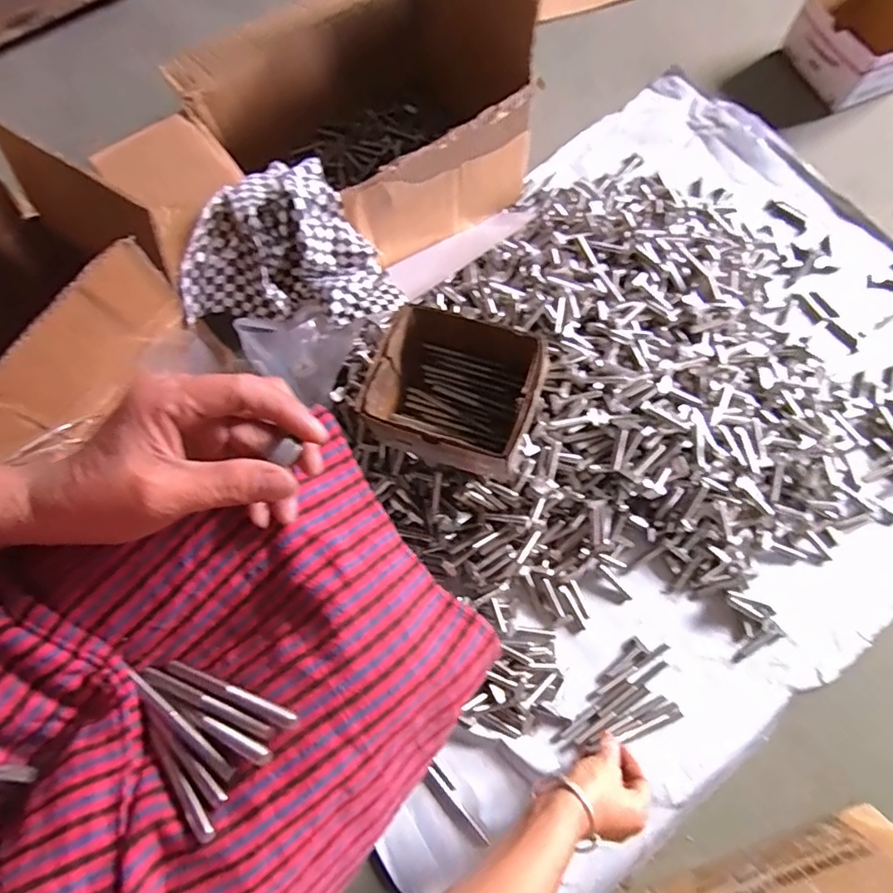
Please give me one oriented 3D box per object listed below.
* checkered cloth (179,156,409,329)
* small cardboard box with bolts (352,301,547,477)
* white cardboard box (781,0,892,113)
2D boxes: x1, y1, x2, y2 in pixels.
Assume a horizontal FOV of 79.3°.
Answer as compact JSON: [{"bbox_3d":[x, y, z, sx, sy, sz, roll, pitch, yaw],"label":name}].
[{"bbox_3d":[-0.153,-0.203,0.558,0.200,0.107,0.149,5,72,3],"label":"checkered cloth"},{"bbox_3d":[0.011,-0.055,0.539,0.153,0.094,0.136,21,74,8],"label":"small cardboard box with bolts"},{"bbox_3d":[0.595,-0.585,0.781,0.152,0.088,0.160,-24,73,-6],"label":"white cardboard box"}]

